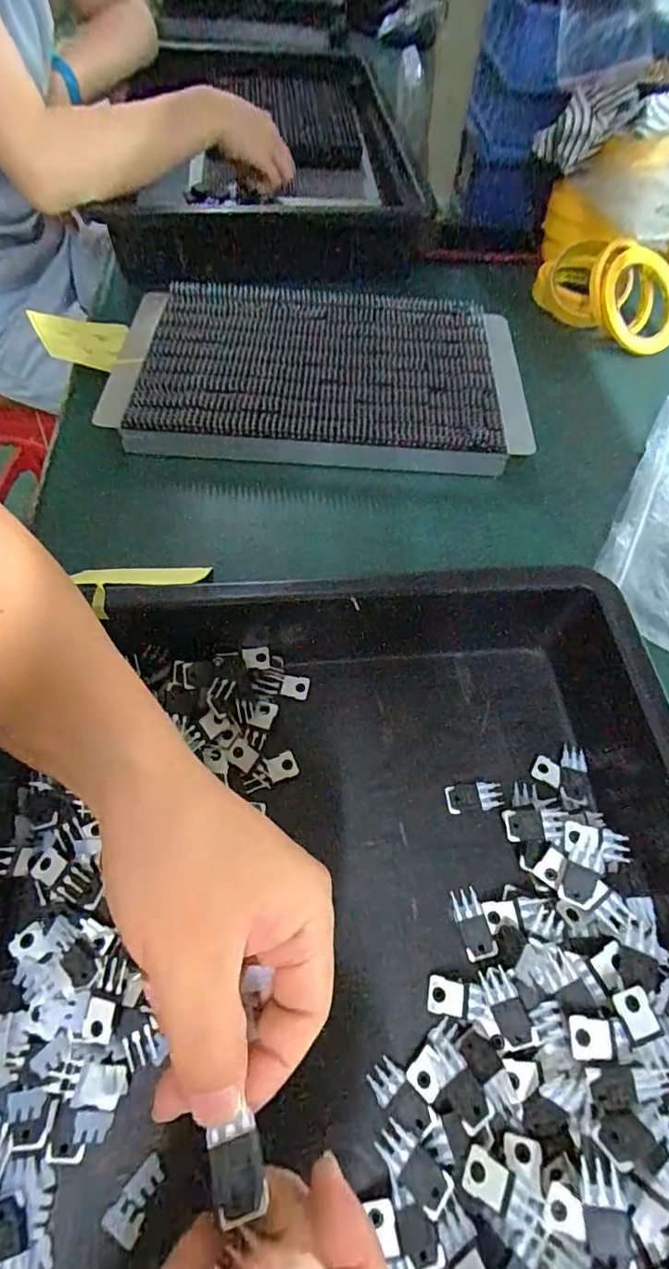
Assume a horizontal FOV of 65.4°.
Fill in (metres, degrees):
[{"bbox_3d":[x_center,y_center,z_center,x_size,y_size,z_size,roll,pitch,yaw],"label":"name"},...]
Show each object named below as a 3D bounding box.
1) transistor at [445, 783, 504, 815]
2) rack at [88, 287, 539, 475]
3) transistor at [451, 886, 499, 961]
[{"bbox_3d":[0.085,0.098,0.314,0.034,0.004,0.017,-5,60,-7],"label":"transistor"},{"bbox_3d":[-0.010,-0.249,0.495,0.371,0.031,0.222,3,59,-2],"label":"rack"},{"bbox_3d":[0.074,0.155,0.279,0.015,0.004,0.033,-13,61,-11],"label":"transistor"}]

